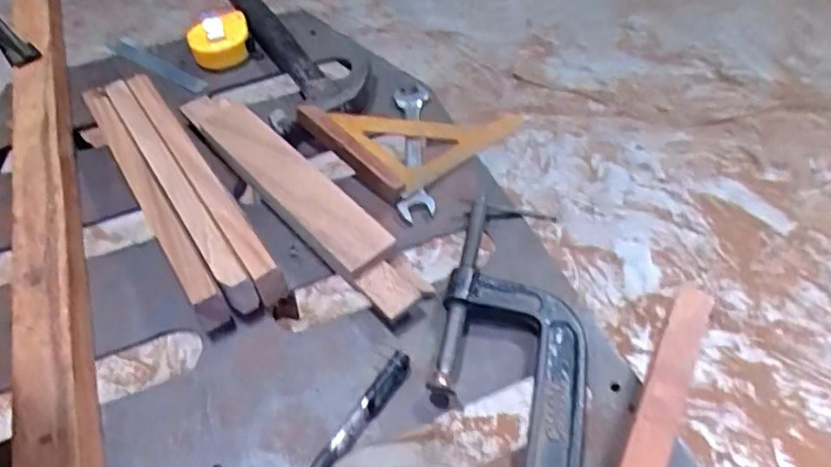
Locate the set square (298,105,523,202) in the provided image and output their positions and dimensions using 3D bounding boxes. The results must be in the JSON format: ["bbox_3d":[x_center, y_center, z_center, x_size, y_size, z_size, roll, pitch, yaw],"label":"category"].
[{"bbox_3d":[0.006,-0.076,0.586,0.214,0.020,0.106,-2,49,-14],"label":"set square"}]

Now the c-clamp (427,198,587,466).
[{"bbox_3d":[0.065,0.092,0.430,0.110,0.045,0.238,10,51,11],"label":"c-clamp"}]

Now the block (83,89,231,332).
[{"bbox_3d":[-0.234,-0.032,0.547,0.021,0.051,0.291,-29,54,-19],"label":"block"}]

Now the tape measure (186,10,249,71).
[{"bbox_3d":[-0.218,-0.210,0.699,0.066,0.039,0.074,-18,50,-11],"label":"tape measure"}]

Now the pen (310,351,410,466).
[{"bbox_3d":[-0.046,0.136,0.420,0.014,0.011,0.135,27,57,24],"label":"pen"}]

